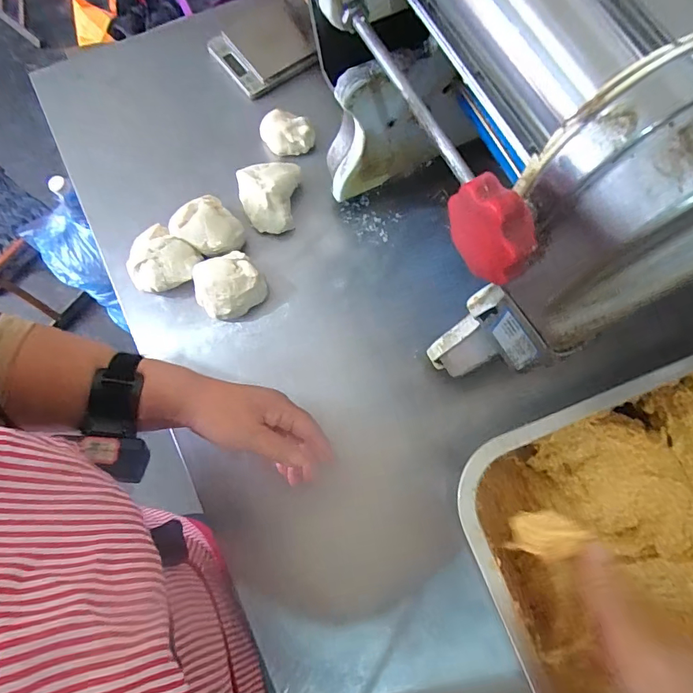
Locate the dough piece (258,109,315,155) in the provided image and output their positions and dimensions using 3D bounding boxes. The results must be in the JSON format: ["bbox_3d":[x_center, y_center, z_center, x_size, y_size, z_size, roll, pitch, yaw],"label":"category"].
[{"bbox_3d":[-0.073,-0.266,0.560,0.056,0.032,0.056,0,75,-1],"label":"dough piece"}]

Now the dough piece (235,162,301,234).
[{"bbox_3d":[-0.095,-0.180,0.527,0.071,0.041,0.087,7,75,0],"label":"dough piece"}]

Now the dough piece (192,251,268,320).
[{"bbox_3d":[-0.130,-0.066,0.495,0.073,0.050,0.066,-23,77,-7],"label":"dough piece"}]

